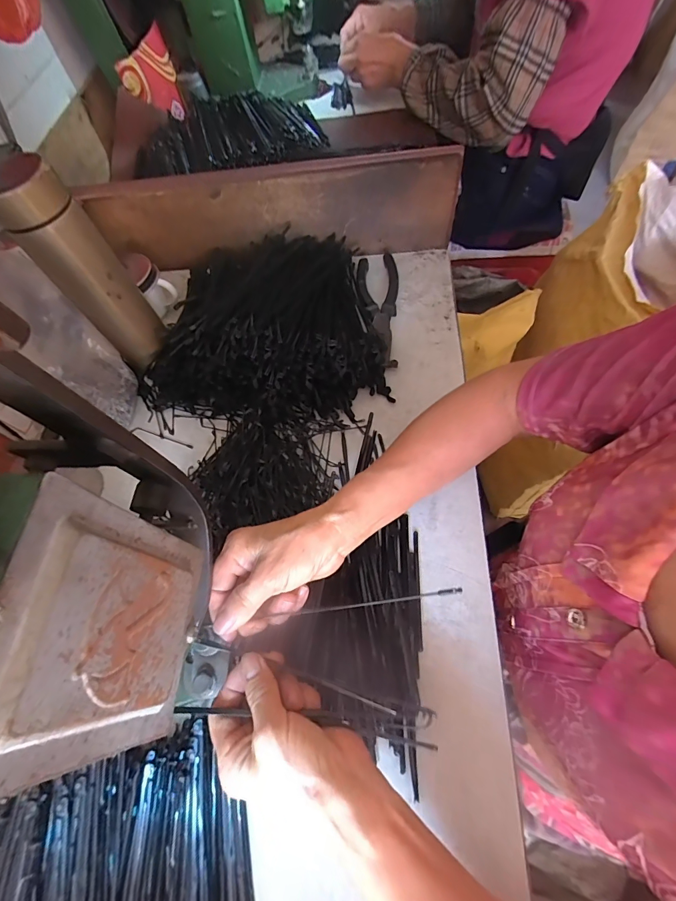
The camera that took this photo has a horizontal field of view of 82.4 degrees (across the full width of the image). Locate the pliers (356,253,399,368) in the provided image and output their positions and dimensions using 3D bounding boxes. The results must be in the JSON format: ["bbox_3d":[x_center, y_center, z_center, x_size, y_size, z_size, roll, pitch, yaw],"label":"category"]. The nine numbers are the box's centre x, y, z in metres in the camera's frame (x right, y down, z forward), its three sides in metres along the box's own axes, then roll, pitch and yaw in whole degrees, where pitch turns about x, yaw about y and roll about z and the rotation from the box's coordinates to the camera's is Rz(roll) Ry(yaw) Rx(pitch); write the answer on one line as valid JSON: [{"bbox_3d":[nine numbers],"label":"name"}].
[{"bbox_3d":[0.050,-0.176,0.471,0.052,0.019,0.170,-1,63,6],"label":"pliers"}]

